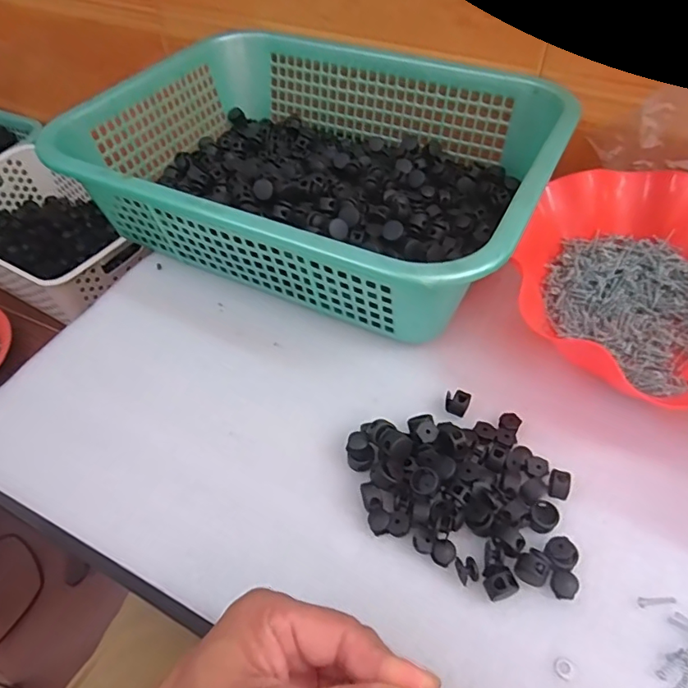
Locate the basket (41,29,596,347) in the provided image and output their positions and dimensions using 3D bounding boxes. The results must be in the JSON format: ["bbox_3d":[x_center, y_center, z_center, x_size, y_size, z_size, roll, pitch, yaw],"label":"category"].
[{"bbox_3d":[-0.020,-0.159,0.466,0.377,0.099,0.287,20,55,17],"label":"basket"}]

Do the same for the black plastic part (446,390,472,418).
[{"bbox_3d":[0.076,0.039,0.354,0.016,0.012,0.014,17,54,15],"label":"black plastic part"}]

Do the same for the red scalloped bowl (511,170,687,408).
[{"bbox_3d":[0.235,-0.043,0.385,0.190,0.064,0.197,-1,51,1],"label":"red scalloped bowl"}]

